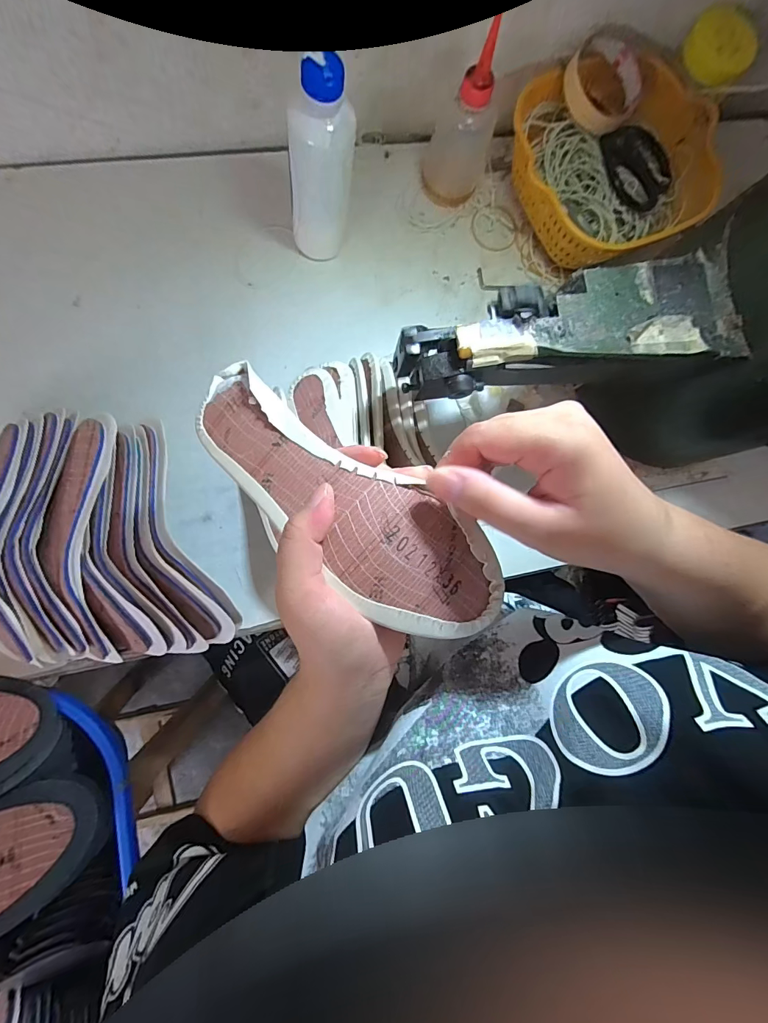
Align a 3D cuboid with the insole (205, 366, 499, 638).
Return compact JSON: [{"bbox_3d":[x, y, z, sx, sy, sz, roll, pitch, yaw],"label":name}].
[{"bbox_3d":[-0.028,-0.005,0.236,0.213,0.039,0.067,38,82,7],"label":"insole"}]

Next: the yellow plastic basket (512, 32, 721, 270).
[{"bbox_3d":[0.240,-0.376,0.466,0.204,0.100,0.194,-32,90,-8],"label":"yellow plastic basket"}]

